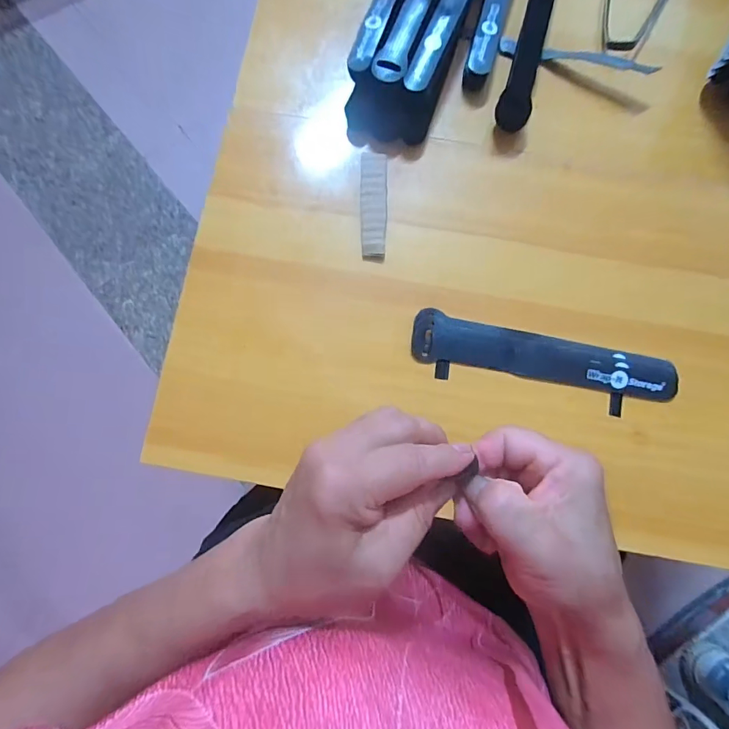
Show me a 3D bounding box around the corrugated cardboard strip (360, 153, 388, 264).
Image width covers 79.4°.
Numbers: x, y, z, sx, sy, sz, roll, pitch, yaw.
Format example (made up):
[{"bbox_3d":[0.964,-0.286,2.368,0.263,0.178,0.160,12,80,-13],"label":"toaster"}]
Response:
[{"bbox_3d":[0.007,-0.127,0.352,0.021,0.004,0.091,1,81,0],"label":"corrugated cardboard strip"}]

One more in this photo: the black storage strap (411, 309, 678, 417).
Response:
[{"bbox_3d":[0.133,0.000,0.331,0.195,0.007,0.045,12,81,2],"label":"black storage strap"}]

